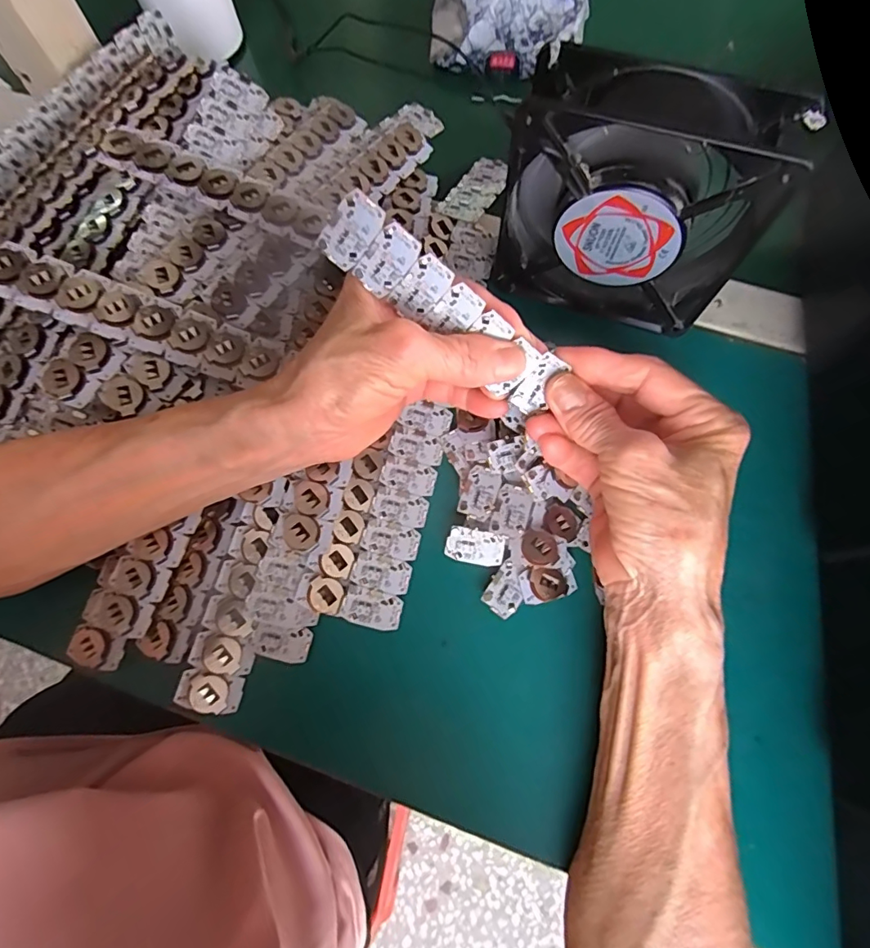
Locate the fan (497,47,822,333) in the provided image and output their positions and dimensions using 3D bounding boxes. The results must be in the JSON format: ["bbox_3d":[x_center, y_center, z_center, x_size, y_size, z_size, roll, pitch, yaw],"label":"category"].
[{"bbox_3d":[0.099,-0.135,0.262,0.121,0.122,0.042,16,75,6],"label":"fan"}]

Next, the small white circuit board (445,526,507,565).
[{"bbox_3d":[0.021,0.038,0.265,0.031,0.004,0.017,10,94,4],"label":"small white circuit board"}]

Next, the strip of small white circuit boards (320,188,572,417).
[{"bbox_3d":[0.007,-0.072,0.221,0.120,0.029,0.008,33,33,-20],"label":"strip of small white circuit boards"}]

